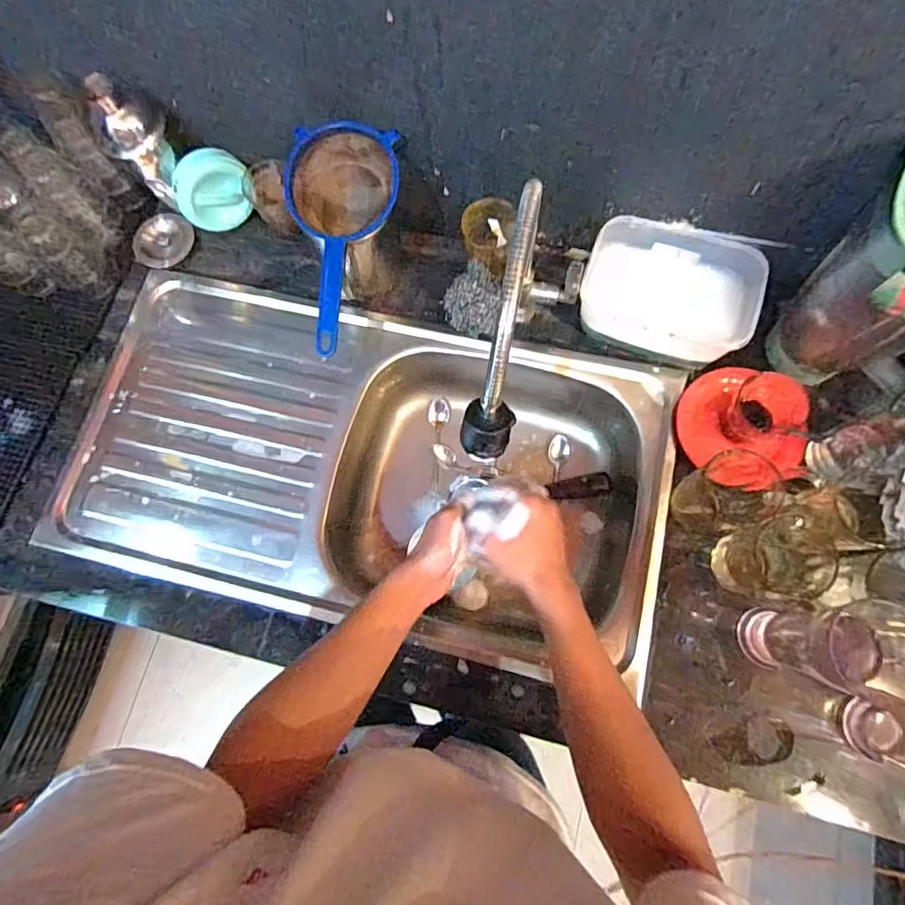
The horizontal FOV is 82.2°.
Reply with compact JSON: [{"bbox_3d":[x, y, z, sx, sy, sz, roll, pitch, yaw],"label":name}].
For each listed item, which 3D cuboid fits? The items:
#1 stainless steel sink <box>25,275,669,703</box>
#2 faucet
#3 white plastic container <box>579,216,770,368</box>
[{"bbox_3d":[-0.107,0.016,0.713,0.740,0.144,0.402,12,76,7],"label":"stainless steel sink"},{"bbox_3d":[0.072,-0.108,0.522,0.071,0.276,0.247,16,76,8],"label":"faucet"},{"bbox_3d":[0.261,-0.192,0.643,0.198,0.087,0.144,16,76,7],"label":"white plastic container"}]

